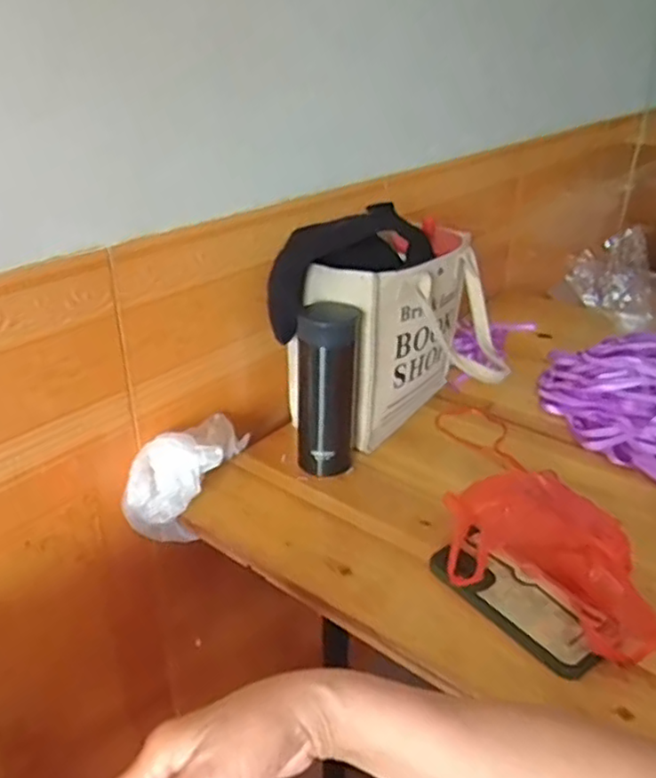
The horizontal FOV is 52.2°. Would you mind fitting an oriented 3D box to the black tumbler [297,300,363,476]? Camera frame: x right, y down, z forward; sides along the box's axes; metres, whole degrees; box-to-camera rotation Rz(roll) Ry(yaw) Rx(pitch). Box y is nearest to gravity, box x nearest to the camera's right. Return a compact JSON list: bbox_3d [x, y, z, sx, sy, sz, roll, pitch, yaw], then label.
[{"bbox_3d":[0.001,0.002,0.756,0.066,0.186,0.071,0,29,0],"label":"black tumbler"}]

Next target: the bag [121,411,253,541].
[{"bbox_3d":[-0.158,0.095,0.750,0.097,0.120,0.150,5,29,8],"label":"bag"}]

